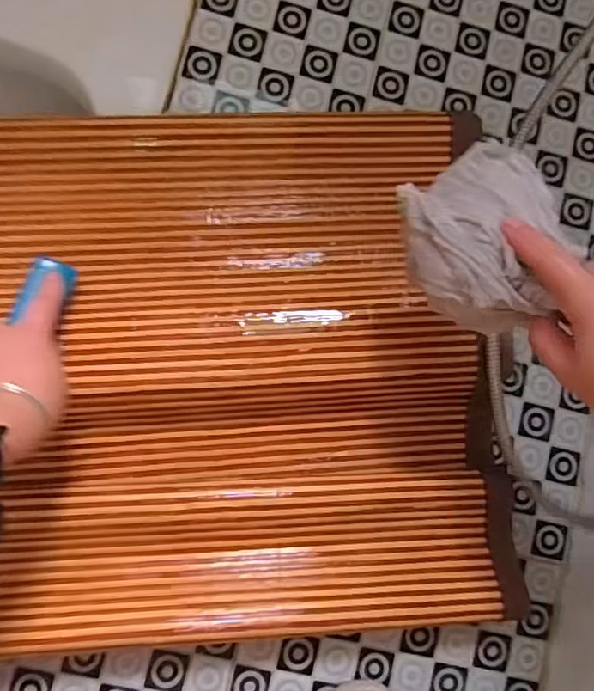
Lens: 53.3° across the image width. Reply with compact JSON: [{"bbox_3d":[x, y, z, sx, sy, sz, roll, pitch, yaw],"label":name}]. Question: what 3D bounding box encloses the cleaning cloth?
[{"bbox_3d":[0.123,-0.072,0.399,0.100,0.024,0.126,-27,71,21],"label":"cleaning cloth"}]

